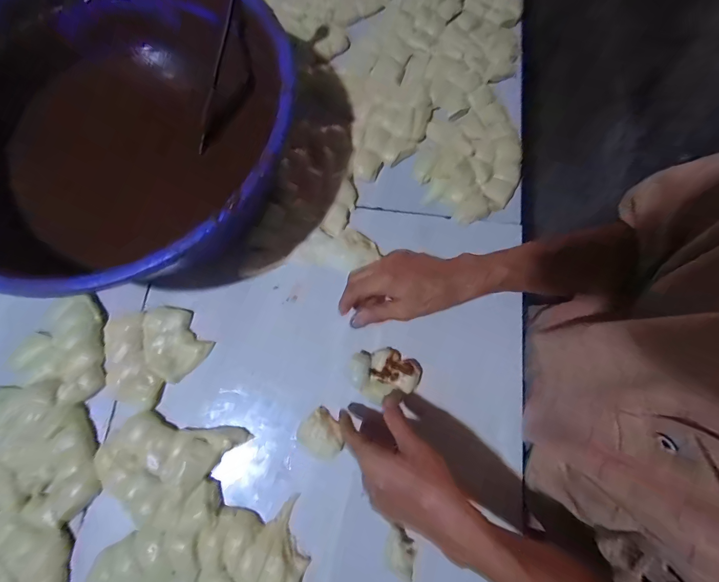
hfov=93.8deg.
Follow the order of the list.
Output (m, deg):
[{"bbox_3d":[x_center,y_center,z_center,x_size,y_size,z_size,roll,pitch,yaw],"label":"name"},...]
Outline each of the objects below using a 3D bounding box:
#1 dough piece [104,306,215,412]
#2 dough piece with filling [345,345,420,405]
[{"bbox_3d":[-0.269,0.074,0.424,0.118,0.013,0.125,41,80,8],"label":"dough piece"},{"bbox_3d":[0.028,0.101,0.407,0.080,0.031,0.066,26,78,5],"label":"dough piece with filling"}]

